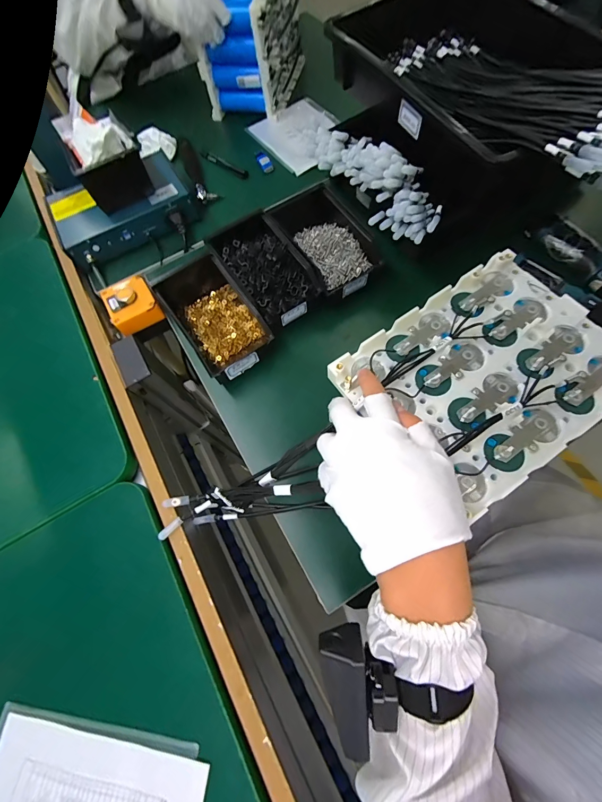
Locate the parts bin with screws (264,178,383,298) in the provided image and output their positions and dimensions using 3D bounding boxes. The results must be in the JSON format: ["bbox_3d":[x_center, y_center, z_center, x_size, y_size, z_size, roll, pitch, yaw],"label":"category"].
[{"bbox_3d":[0.032,-0.251,0.522,0.113,0.072,0.199,-34,69,-8],"label":"parts bin with screws"}]

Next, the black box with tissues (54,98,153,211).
[{"bbox_3d":[-0.332,-0.407,0.552,0.100,0.086,0.148,-32,69,-8],"label":"black box with tissues"}]

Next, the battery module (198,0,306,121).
[{"bbox_3d":[-0.101,-0.755,0.695,0.146,0.187,0.220,14,70,11],"label":"battery module"}]

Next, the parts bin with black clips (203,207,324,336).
[{"bbox_3d":[-0.056,-0.197,0.504,0.102,0.057,0.189,-33,69,-8],"label":"parts bin with black clips"}]

